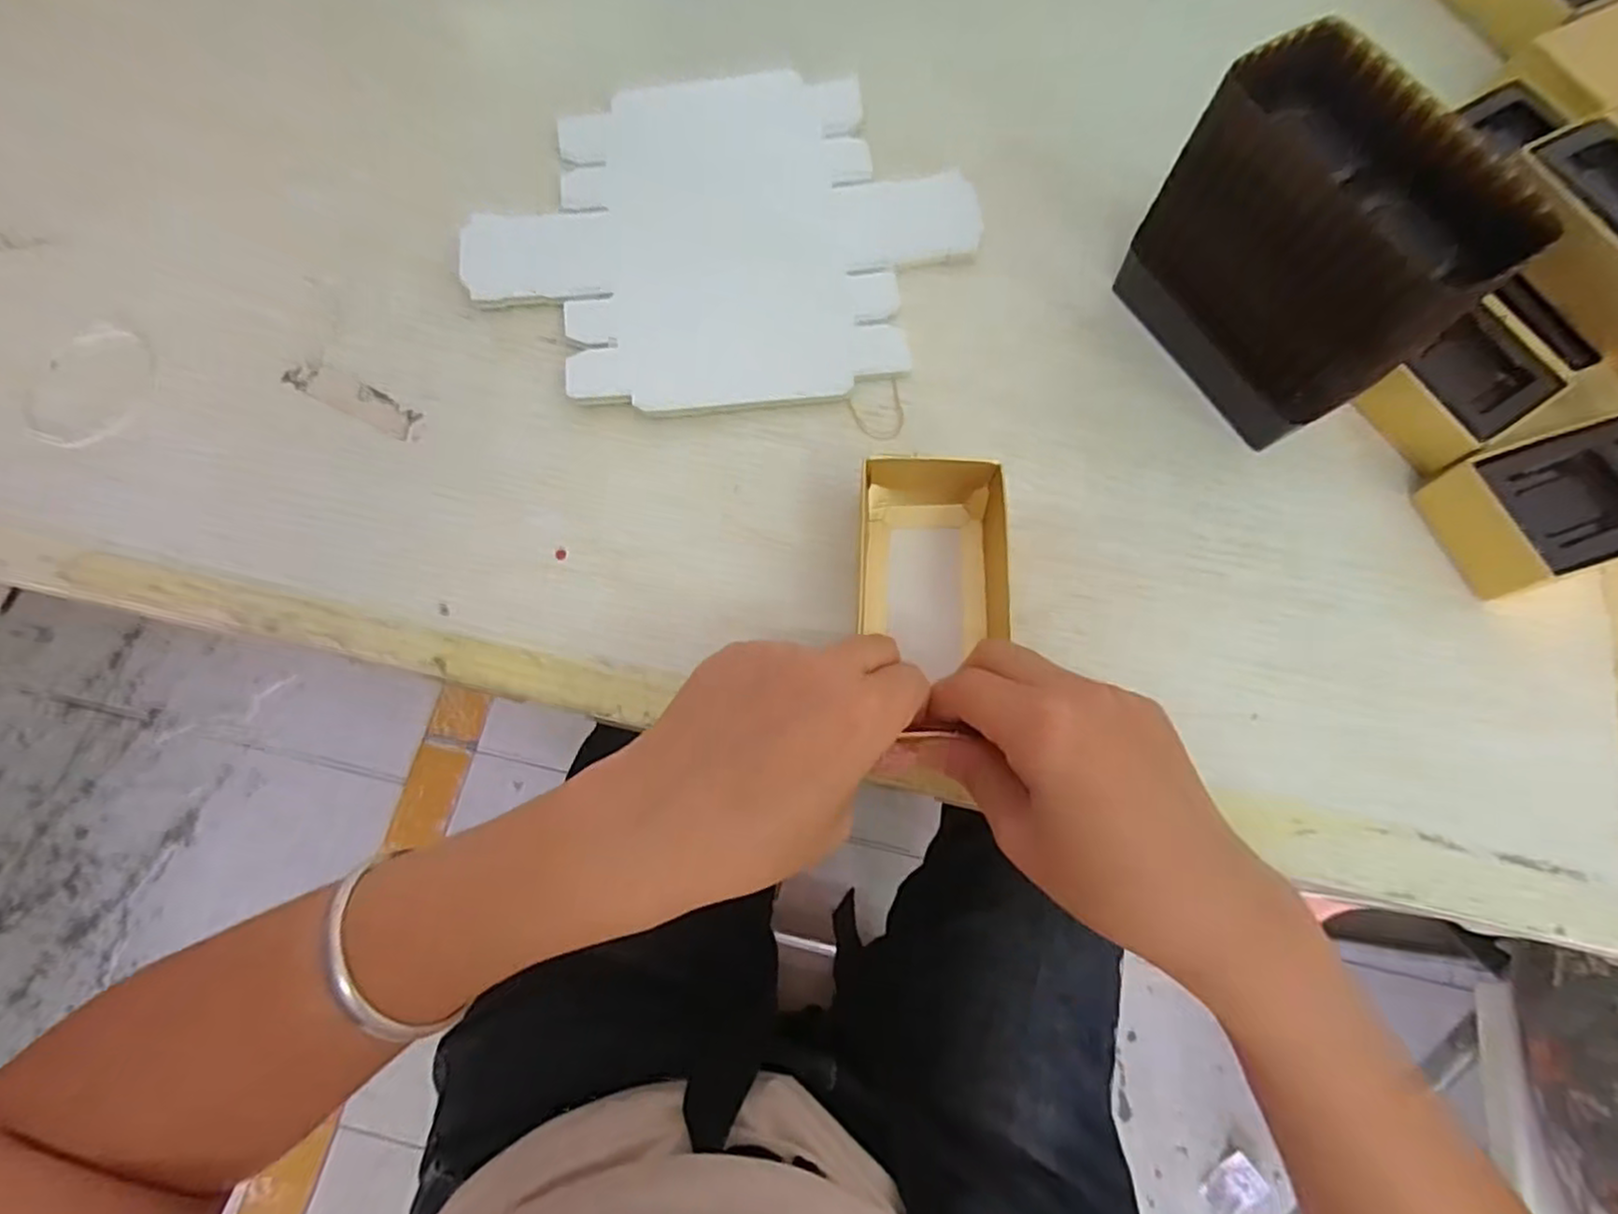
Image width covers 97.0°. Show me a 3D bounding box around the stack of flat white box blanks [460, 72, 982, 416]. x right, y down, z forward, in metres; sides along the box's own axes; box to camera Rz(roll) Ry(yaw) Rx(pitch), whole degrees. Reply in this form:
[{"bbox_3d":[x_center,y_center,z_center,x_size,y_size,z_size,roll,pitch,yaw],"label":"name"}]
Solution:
[{"bbox_3d":[-0.041,-0.181,0.349,0.236,0.007,0.182,-7,73,-3],"label":"stack of flat white box blanks"}]

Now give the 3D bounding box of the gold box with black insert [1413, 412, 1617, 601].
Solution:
[{"bbox_3d":[0.328,-0.048,0.301,0.120,0.029,0.055,-17,74,-6],"label":"gold box with black insert"}]

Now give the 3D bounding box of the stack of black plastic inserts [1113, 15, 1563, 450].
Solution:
[{"bbox_3d":[0.196,-0.140,0.292,0.068,0.100,0.118,-32,76,-10],"label":"stack of black plastic inserts"}]

